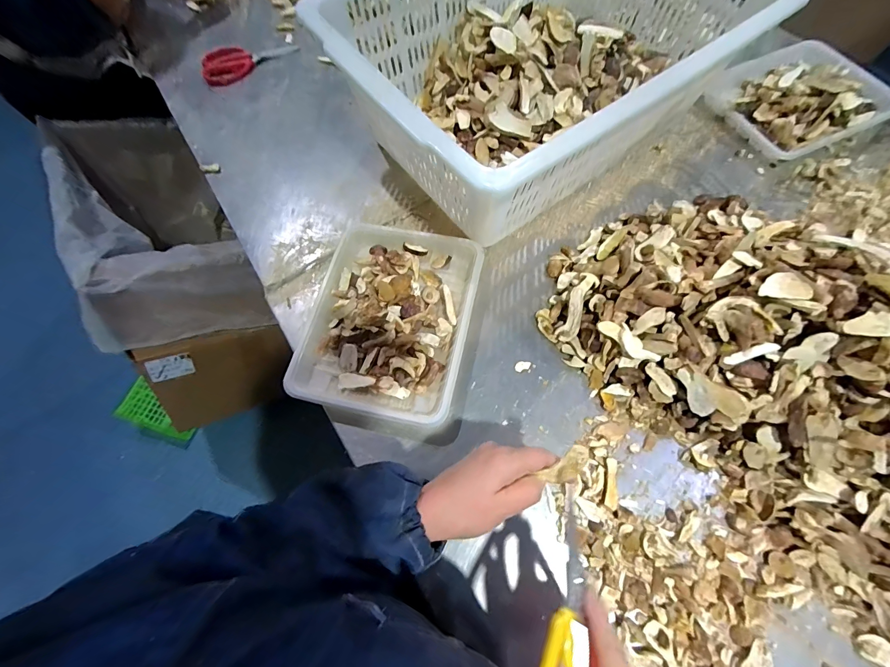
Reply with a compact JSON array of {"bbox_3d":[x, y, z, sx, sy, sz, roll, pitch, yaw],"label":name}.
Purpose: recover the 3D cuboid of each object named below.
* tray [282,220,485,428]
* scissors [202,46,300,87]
[{"bbox_3d":[-0.071,-0.028,0.487,0.209,0.049,0.265,12,68,6],"label":"tray"},{"bbox_3d":[-0.357,-0.503,0.688,0.169,0.025,0.052,-17,68,-7],"label":"scissors"}]

